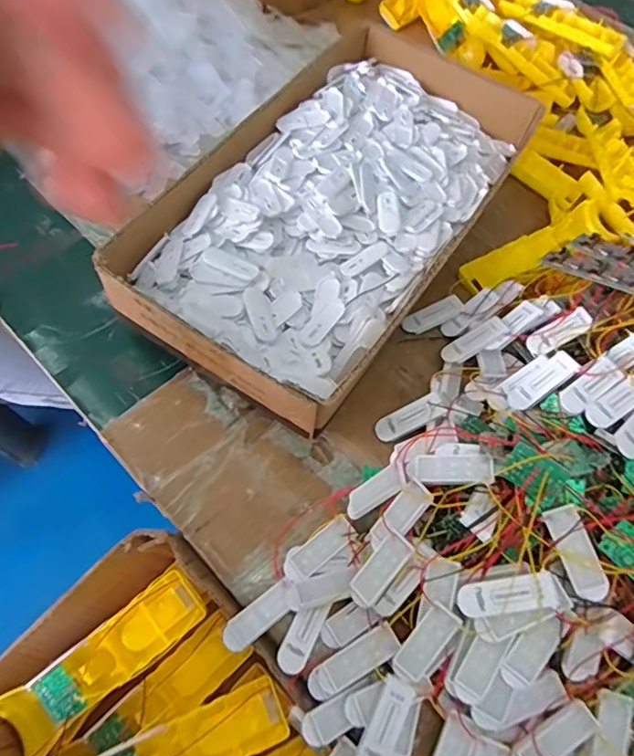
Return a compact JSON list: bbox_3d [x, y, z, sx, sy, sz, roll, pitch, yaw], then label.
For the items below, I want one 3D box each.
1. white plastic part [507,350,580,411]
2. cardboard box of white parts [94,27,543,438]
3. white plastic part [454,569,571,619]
[{"bbox_3d":[0.174,0.004,0.411,0.056,0.009,0.021,-41,71,10],"label":"white plastic part"},{"bbox_3d":[0.029,-0.169,0.498,0.222,0.076,0.444,32,62,10],"label":"cardboard box of white parts"},{"bbox_3d":[0.118,0.132,0.322,0.062,0.008,0.021,-12,65,10],"label":"white plastic part"}]

